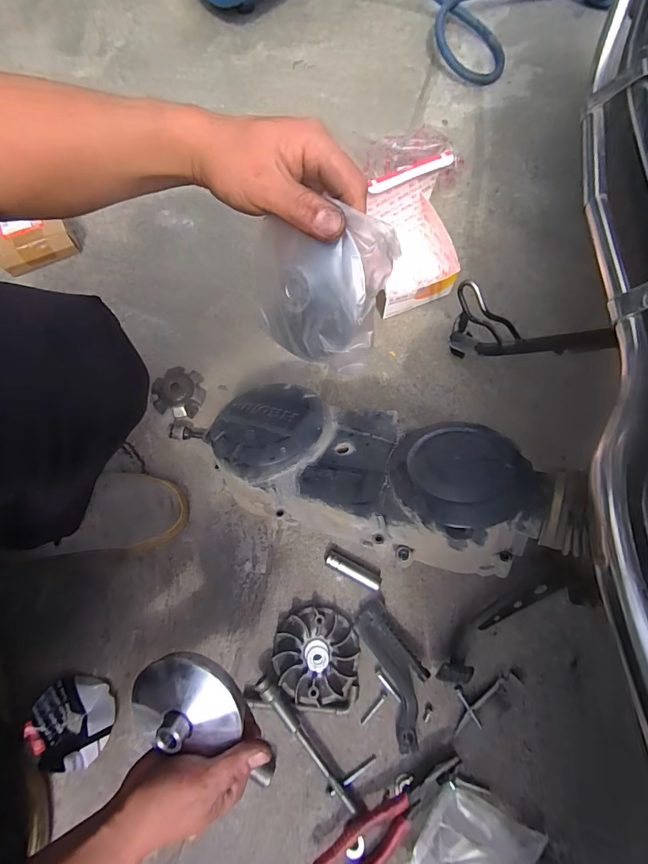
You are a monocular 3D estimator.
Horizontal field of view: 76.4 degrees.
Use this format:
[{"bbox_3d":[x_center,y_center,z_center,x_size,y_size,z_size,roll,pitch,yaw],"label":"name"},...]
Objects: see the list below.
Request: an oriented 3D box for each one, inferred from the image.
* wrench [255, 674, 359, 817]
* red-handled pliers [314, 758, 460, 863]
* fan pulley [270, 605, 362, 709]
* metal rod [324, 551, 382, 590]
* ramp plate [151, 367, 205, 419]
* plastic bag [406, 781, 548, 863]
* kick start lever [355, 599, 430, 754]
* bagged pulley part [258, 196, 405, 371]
[{"bbox_3d":[-0.023,0.381,0.500,0.017,0.033,0.182,-36,78,-9],"label":"wrench"},{"bbox_3d":[0.081,0.461,0.483,0.194,0.030,0.057,-35,78,-9],"label":"red-handled pliers"},{"bbox_3d":[-0.010,0.290,0.532,0.105,0.029,0.111,7,75,2],"label":"fan pulley"},{"bbox_3d":[0.040,0.190,0.566,0.081,0.018,0.020,27,76,7],"label":"metal rod"},{"bbox_3d":[-0.226,-0.063,0.642,0.074,0.019,0.076,0,75,0],"label":"ramp plate"},{"bbox_3d":[0.170,0.483,0.466,0.137,0.054,0.112,25,76,6],"label":"plastic bag"},{"bbox_3d":[0.095,0.305,0.524,0.060,0.029,0.170,-20,76,-5],"label":"kick start lever"},{"bbox_3d":[-0.004,-0.109,0.318,0.101,0.108,0.032,23,36,22],"label":"bagged pulley part"}]

